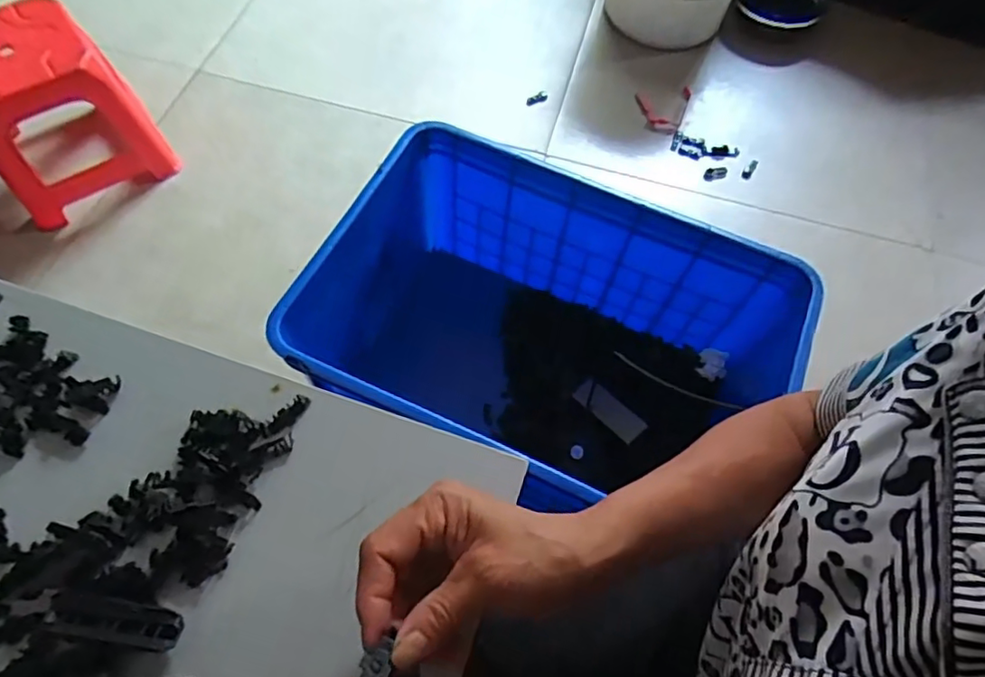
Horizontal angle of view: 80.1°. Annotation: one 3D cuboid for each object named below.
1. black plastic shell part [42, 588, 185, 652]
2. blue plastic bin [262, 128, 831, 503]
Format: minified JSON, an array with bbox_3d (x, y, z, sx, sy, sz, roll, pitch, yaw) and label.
[{"bbox_3d":[-0.202,0.150,0.313,0.073,0.019,0.019,10,63,2],"label":"black plastic shell part"},{"bbox_3d":[0.074,0.026,0.845,0.654,0.312,0.410,24,64,9],"label":"blue plastic bin"}]

